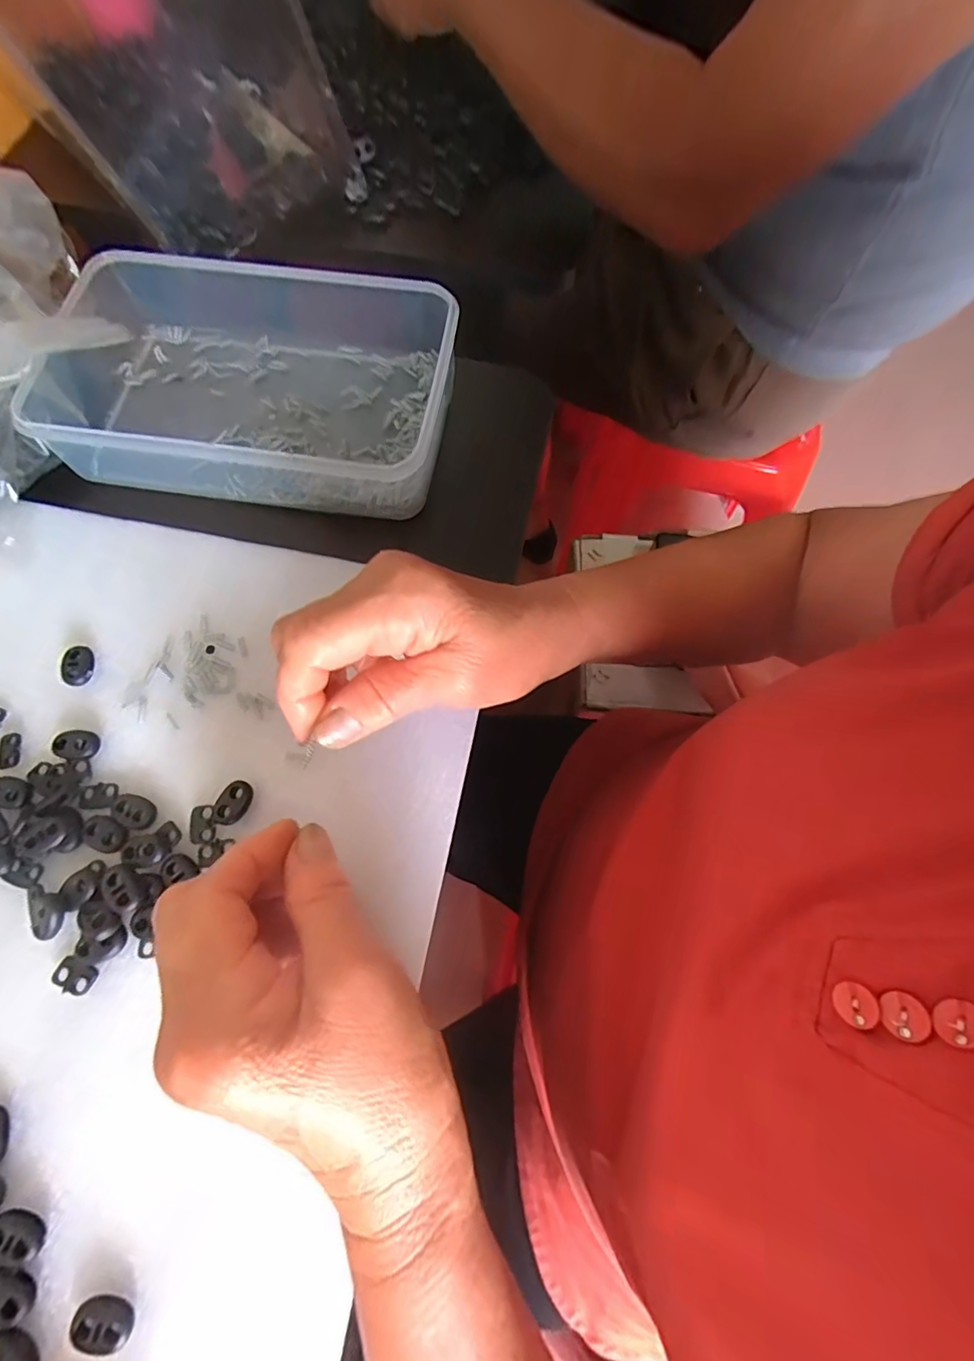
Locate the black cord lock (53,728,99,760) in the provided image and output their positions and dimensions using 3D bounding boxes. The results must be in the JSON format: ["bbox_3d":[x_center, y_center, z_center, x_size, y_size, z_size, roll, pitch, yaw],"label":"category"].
[{"bbox_3d":[-0.209,0.032,0.265,0.022,0.005,0.015,9,70,1],"label":"black cord lock"}]

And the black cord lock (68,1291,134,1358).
[{"bbox_3d":[-0.143,0.239,0.195,0.021,0.006,0.015,20,71,5],"label":"black cord lock"}]

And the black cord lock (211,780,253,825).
[{"bbox_3d":[-0.126,0.060,0.256,0.015,0.007,0.022,18,71,4],"label":"black cord lock"}]

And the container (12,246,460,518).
[{"bbox_3d":[-0.150,-0.185,0.330,0.246,0.055,0.148,9,72,2],"label":"container"}]

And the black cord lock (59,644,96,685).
[{"bbox_3d":[-0.219,-0.008,0.279,0.015,0.005,0.021,-8,71,-5],"label":"black cord lock"}]

